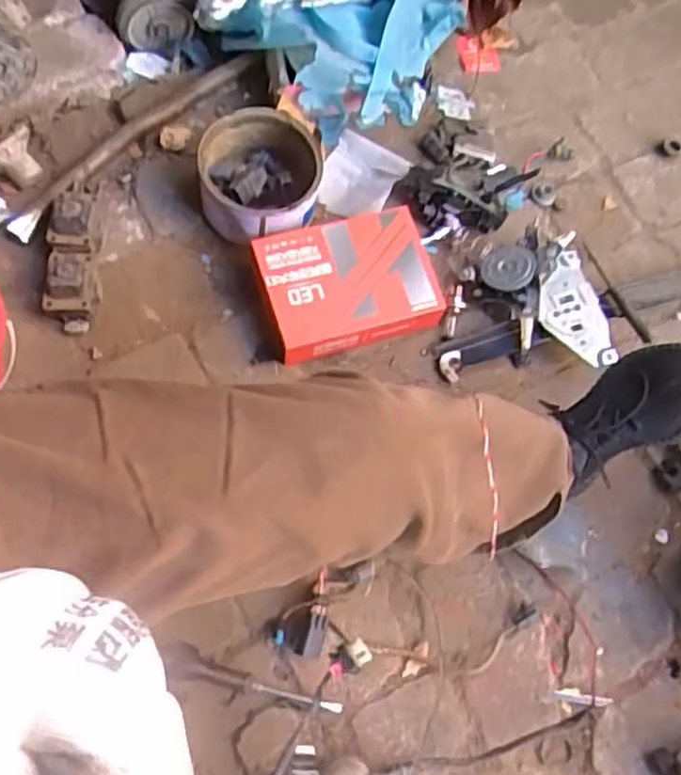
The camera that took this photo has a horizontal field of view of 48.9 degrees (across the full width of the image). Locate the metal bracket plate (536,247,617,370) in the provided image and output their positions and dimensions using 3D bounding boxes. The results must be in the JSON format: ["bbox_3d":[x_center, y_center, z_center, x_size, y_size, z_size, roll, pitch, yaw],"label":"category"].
[{"bbox_3d":[0.294,-0.095,0.950,0.082,0.020,0.153,-17,78,-13],"label":"metal bracket plate"}]

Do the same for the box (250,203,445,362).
[{"bbox_3d":[0.011,-0.130,0.931,0.210,0.066,0.157,-14,72,-11],"label":"box"}]

